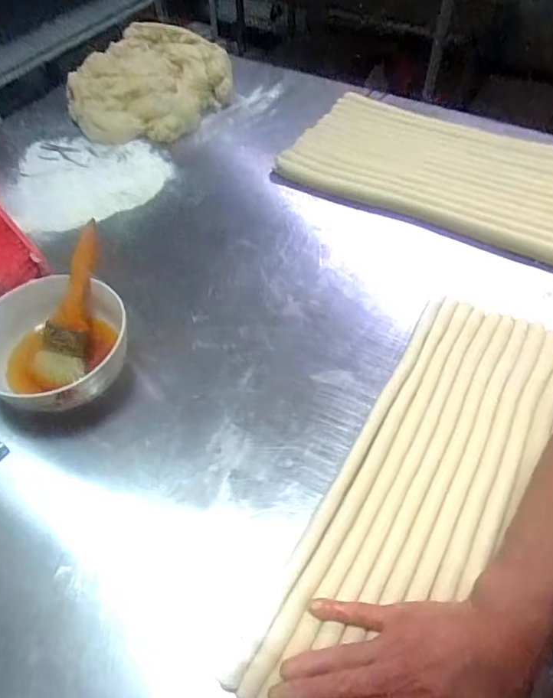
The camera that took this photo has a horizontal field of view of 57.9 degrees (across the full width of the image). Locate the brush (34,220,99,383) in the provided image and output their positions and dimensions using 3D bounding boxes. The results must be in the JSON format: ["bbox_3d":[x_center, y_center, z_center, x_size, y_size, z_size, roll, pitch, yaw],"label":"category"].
[{"bbox_3d":[-0.215,-0.056,0.531,0.042,0.020,0.180,3,71,3],"label":"brush"}]

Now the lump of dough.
[{"bbox_3d":[-0.202,-0.432,0.812,0.269,0.083,0.210,-17,56,-11],"label":"lump of dough"}]

